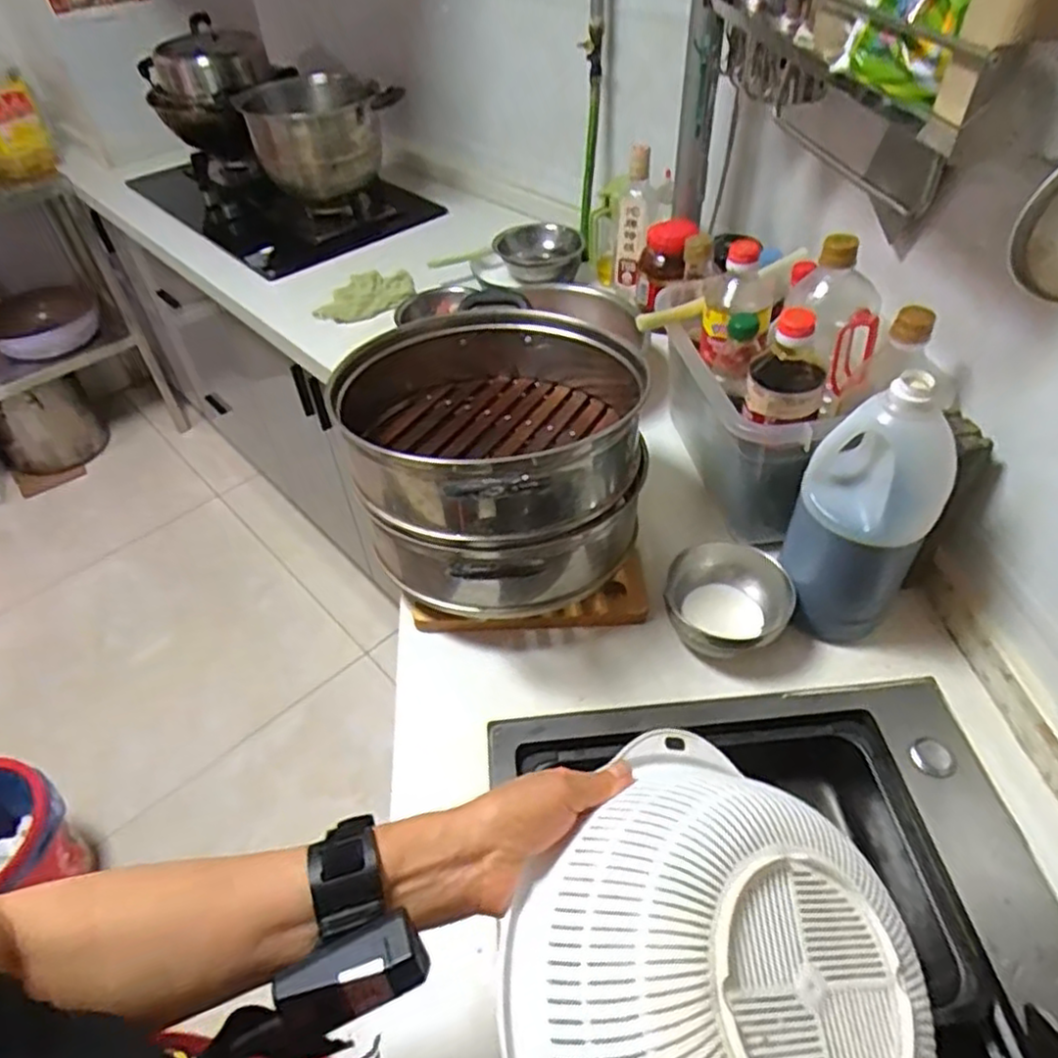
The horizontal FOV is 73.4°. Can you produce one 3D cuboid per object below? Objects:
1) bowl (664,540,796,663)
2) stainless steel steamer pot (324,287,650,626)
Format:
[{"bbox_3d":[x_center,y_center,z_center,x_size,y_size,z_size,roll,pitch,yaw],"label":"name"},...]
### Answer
[{"bbox_3d":[0.204,0.080,0.740,0.117,0.076,0.110,-2,46,2],"label":"bowl"},{"bbox_3d":[-0.029,-0.090,0.764,0.318,0.191,0.365,-10,46,-6],"label":"stainless steel steamer pot"}]

